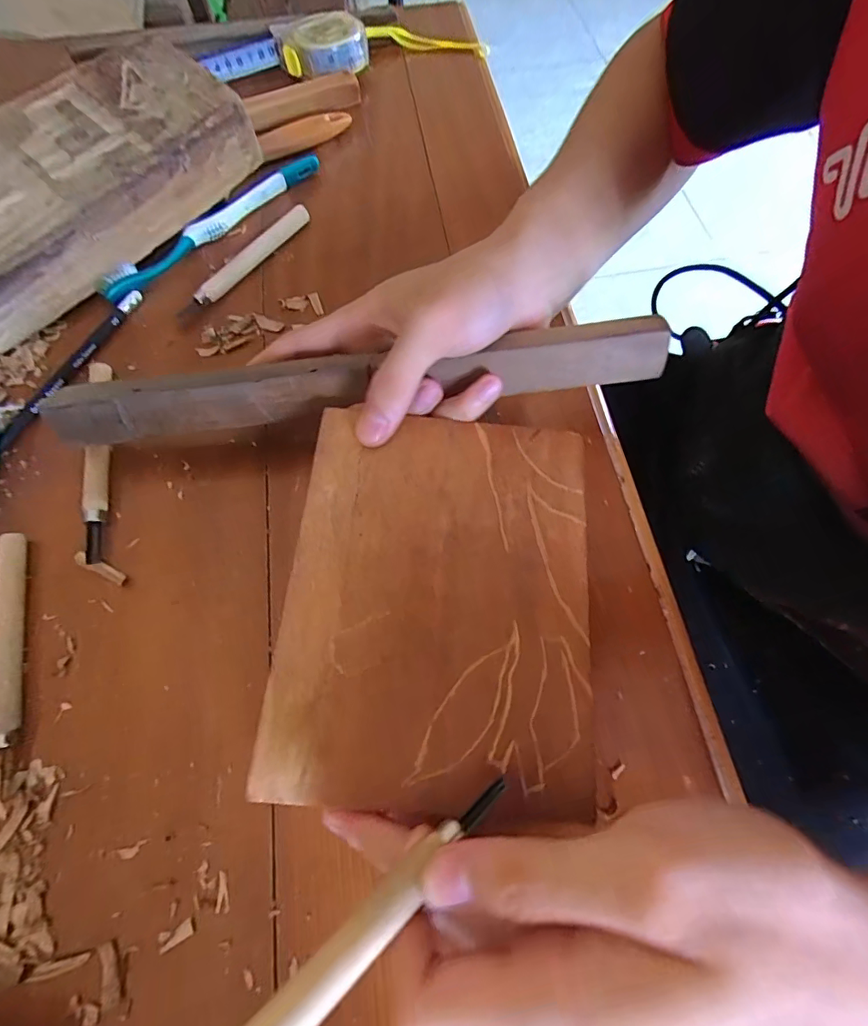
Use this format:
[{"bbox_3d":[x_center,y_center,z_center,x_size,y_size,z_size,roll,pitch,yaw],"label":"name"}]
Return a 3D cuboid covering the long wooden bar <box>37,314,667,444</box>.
[{"bbox_3d":[-0.040,-0.070,0.247,0.305,0.024,0.028,-7,67,2],"label":"long wooden bar"}]

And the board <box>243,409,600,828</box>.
[{"bbox_3d":[0.004,0.033,0.209,0.127,0.014,0.169,5,67,1],"label":"board"}]

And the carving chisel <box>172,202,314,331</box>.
[{"bbox_3d":[-0.129,-0.170,0.328,0.010,0.014,0.123,34,70,13],"label":"carving chisel"}]

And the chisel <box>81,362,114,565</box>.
[{"bbox_3d":[-0.190,-0.033,0.272,0.013,0.010,0.125,-13,68,-7],"label":"chisel"}]

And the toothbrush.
[{"bbox_3d":[-0.157,-0.210,0.346,0.020,0.015,0.186,40,72,14],"label":"toothbrush"}]

